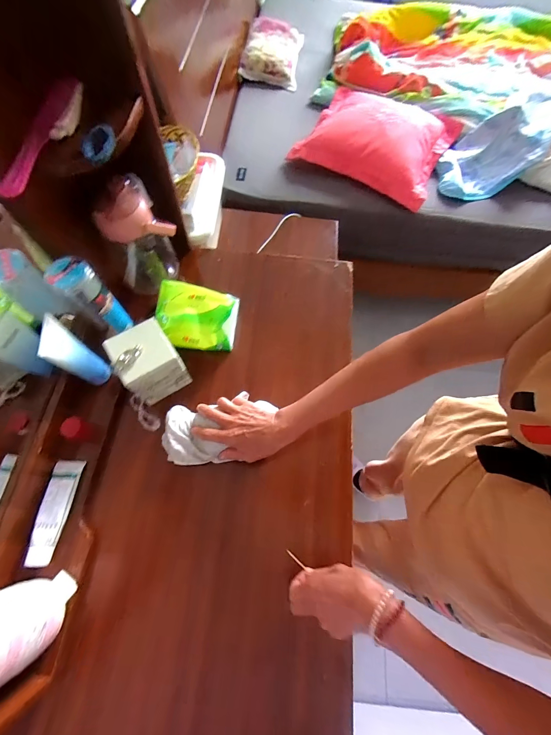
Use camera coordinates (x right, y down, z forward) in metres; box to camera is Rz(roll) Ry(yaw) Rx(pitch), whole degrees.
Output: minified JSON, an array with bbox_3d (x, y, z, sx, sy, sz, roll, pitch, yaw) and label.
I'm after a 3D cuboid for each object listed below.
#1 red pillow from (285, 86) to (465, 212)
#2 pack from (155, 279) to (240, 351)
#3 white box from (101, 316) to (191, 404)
[{"bbox_3d":[0.369,-0.825,1.056,0.475,0.102,0.485,27,70,9],"label":"red pillow"},{"bbox_3d":[-0.138,-0.088,0.547,0.135,0.074,0.100,7,68,2],"label":"pack"},{"bbox_3d":[-0.202,-0.006,0.492,0.091,0.109,0.085,-35,73,-14],"label":"white box"}]

